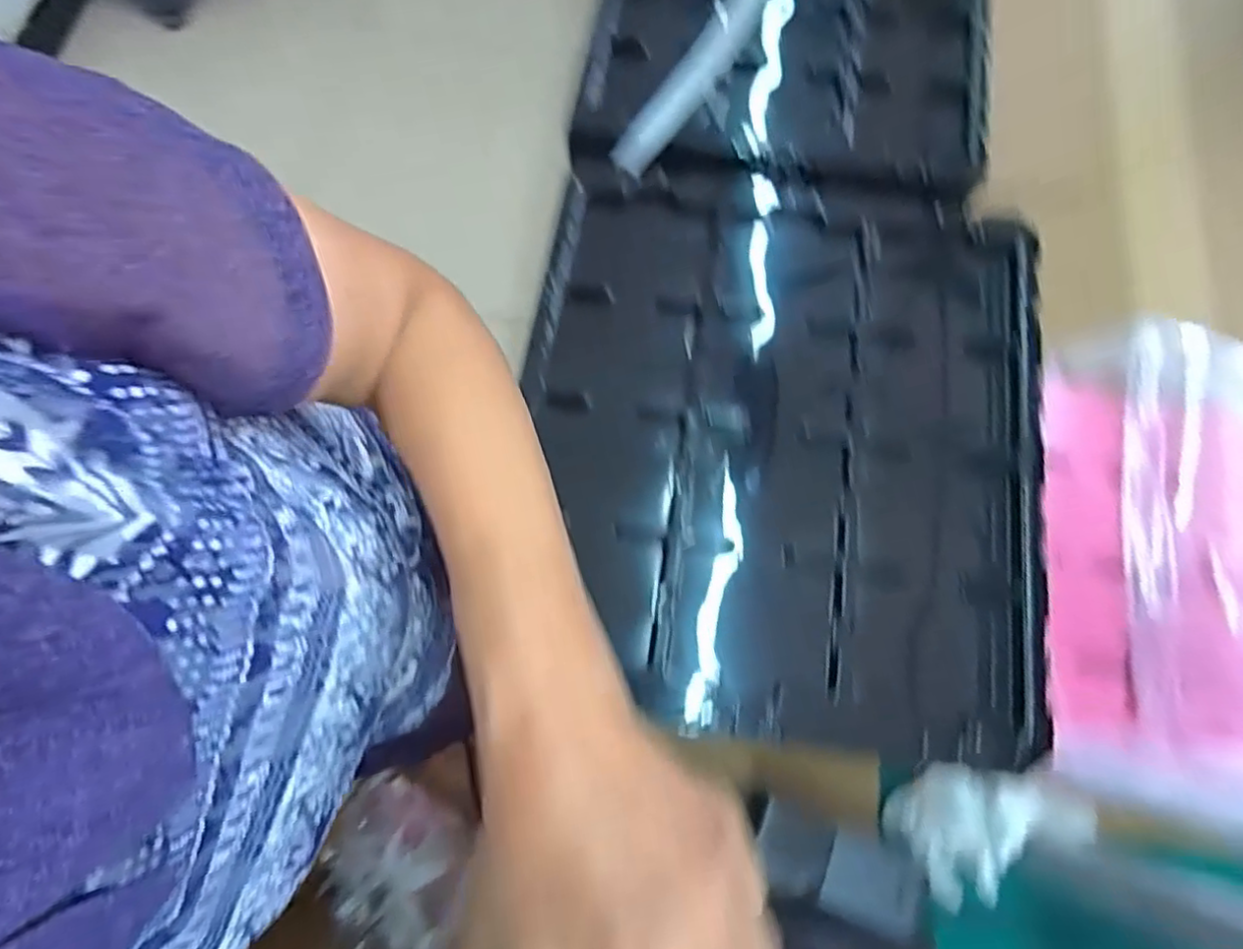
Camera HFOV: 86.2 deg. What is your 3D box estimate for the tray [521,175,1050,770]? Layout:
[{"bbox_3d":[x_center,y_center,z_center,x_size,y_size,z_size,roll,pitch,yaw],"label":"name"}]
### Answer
[{"bbox_3d":[0.103,-0.026,0.434,0.318,0.035,0.375,7,73,1],"label":"tray"}]

